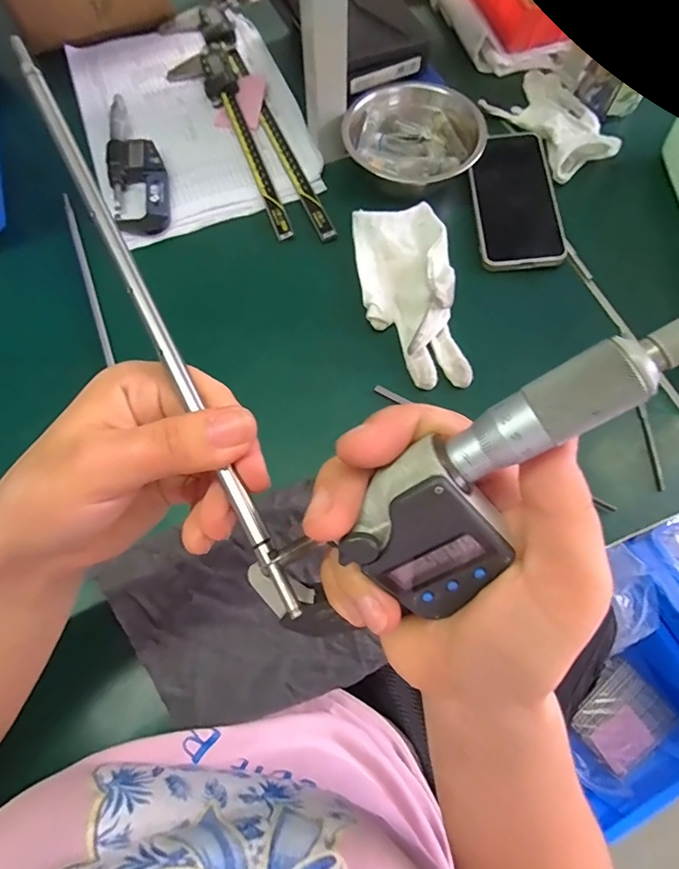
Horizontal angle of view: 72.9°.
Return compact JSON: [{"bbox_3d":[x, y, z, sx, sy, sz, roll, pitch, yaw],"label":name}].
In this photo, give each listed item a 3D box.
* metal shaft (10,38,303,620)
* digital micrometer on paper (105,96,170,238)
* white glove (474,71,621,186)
[{"bbox_3d":[-0.079,-0.056,0.182,0.008,0.009,0.272,-27,79,-10],"label":"metal shaft"},{"bbox_3d":[-0.210,-0.280,0.474,0.052,0.019,0.178,-14,70,-6],"label":"digital micrometer on paper"},{"bbox_3d":[0.229,-0.339,0.487,0.103,0.030,0.156,-30,72,-11],"label":"white glove"}]

